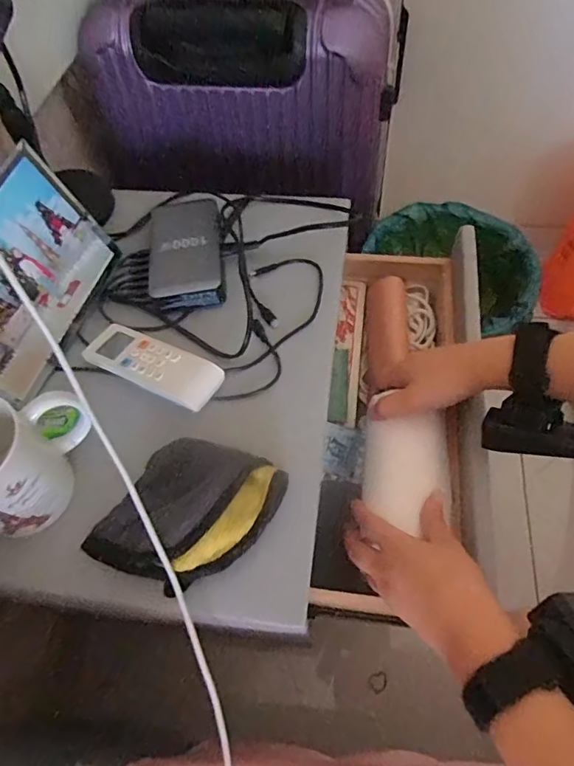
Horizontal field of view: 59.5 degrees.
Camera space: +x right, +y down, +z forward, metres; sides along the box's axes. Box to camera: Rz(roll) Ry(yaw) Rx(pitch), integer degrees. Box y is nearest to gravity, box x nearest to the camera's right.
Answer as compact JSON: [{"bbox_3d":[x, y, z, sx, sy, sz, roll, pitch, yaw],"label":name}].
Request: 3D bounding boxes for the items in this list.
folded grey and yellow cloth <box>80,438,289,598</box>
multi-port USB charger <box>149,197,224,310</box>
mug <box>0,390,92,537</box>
[{"bbox_3d":[-0.074,0.093,0.375,0.105,0.032,0.125,28,65,19],"label":"folded grey and yellow cloth"},{"bbox_3d":[-0.104,-0.137,0.516,0.070,0.022,0.136,-7,59,0],"label":"multi-port USB charger"},{"bbox_3d":[-0.209,0.054,0.377,0.077,0.095,0.106,10,61,10],"label":"mug"}]

